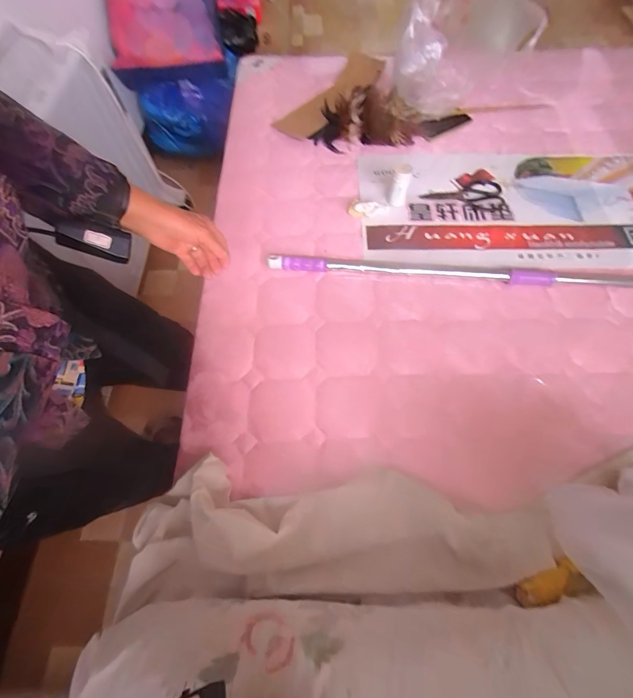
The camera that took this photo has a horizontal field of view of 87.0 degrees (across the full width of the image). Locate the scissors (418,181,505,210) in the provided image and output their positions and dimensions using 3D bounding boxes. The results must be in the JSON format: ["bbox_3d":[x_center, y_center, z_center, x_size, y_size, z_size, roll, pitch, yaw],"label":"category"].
[{"bbox_3d":[0.372,-0.389,0.849,0.201,0.013,0.092,-4,63,-1],"label":"scissors"}]

